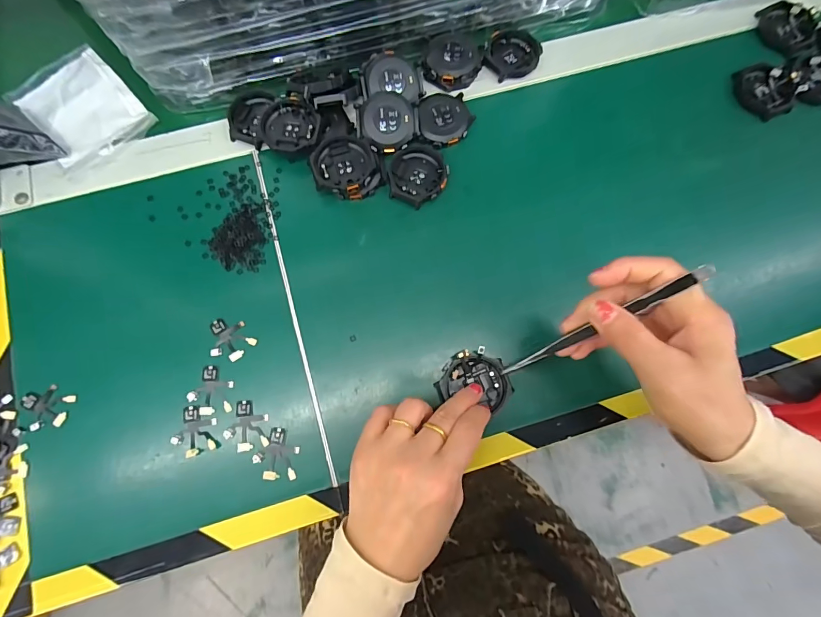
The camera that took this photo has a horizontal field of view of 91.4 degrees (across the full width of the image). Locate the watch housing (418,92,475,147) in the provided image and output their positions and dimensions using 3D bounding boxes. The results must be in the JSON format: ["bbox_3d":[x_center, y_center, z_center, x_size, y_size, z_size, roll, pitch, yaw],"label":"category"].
[{"bbox_3d":[0.030,-0.167,0.354,0.047,0.010,0.047,0,76,-1],"label":"watch housing"}]

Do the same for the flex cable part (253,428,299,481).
[{"bbox_3d":[-0.097,0.105,0.290,0.031,0.004,0.035,2,76,0],"label":"flex cable part"}]

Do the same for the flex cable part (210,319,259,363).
[{"bbox_3d":[-0.137,0.023,0.309,0.034,0.004,0.033,-7,76,-3],"label":"flex cable part"}]

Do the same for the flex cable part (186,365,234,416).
[{"bbox_3d":[-0.150,0.061,0.299,0.032,0.004,0.035,-9,76,-3],"label":"flex cable part"}]

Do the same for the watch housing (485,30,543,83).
[{"bbox_3d":[0.095,-0.233,0.369,0.046,0.008,0.052,26,77,5],"label":"watch housing"}]

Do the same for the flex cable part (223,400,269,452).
[{"bbox_3d":[-0.120,0.086,0.294,0.030,0.004,0.035,-2,76,-2],"label":"flex cable part"}]

